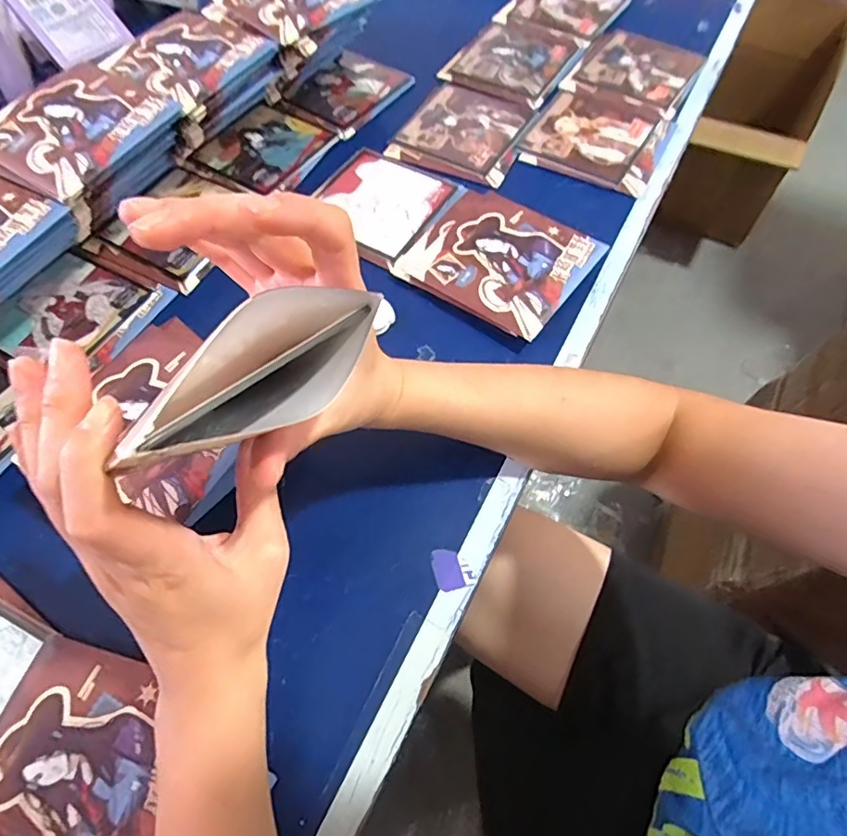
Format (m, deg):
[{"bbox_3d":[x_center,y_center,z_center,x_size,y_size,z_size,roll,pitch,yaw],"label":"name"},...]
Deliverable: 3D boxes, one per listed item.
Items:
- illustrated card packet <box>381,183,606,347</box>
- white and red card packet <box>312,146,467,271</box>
[{"bbox_3d":[0.058,-0.131,0.438,0.137,0.018,0.116,33,68,16],"label":"illustrated card packet"},{"bbox_3d":[-0.039,-0.195,0.480,0.112,0.006,0.115,34,68,17],"label":"white and red card packet"}]

